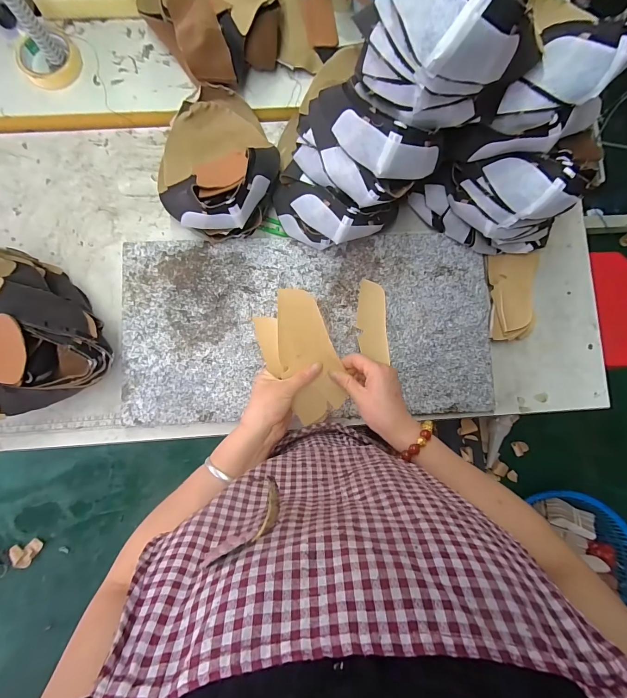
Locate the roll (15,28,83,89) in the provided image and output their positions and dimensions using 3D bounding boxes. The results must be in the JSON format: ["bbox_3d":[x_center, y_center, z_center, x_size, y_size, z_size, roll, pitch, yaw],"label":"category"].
[{"bbox_3d":[-0.434,-0.474,0.544,0.088,0.031,0.088,0,84,-1],"label":"roll"}]

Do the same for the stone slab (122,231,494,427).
[{"bbox_3d":[-0.009,-0.038,0.553,0.592,0.023,0.301,-4,85,-2],"label":"stone slab"}]

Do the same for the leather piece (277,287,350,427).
[{"bbox_3d":[-0.008,0.012,0.414,0.071,0.010,0.173,-17,114,2],"label":"leather piece"}]

